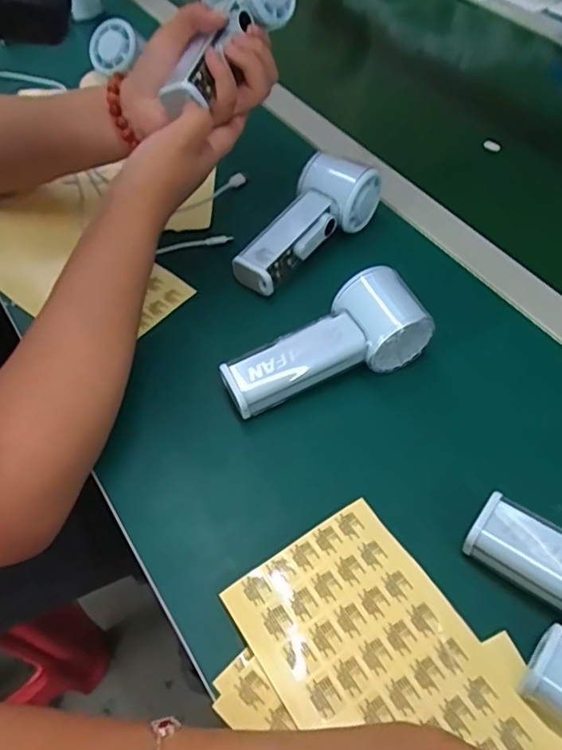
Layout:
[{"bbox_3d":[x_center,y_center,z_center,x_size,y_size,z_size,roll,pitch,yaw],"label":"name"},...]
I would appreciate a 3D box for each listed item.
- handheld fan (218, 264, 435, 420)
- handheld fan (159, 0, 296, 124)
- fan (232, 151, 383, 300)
[{"bbox_3d":[0.030,-0.023,0.409,0.149,0.063,0.053,-18,55,-14],"label":"handheld fan"},{"bbox_3d":[-0.051,-0.276,0.442,0.069,0.050,0.155,25,78,17],"label":"handheld fan"},{"bbox_3d":[0.019,-0.132,0.494,0.052,0.053,0.148,39,74,25],"label":"fan"}]

